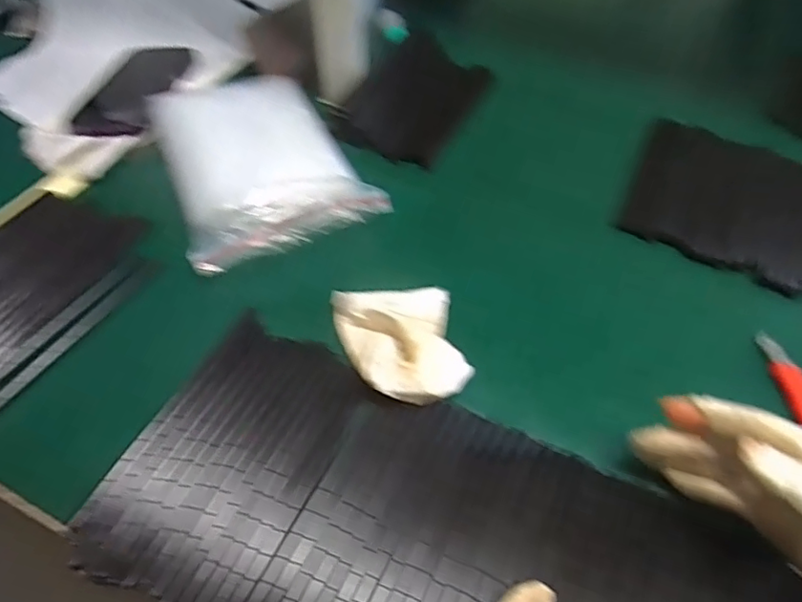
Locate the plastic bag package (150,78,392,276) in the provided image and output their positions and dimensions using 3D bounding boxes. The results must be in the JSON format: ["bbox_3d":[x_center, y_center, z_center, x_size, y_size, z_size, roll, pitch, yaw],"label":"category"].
[{"bbox_3d":[-0.125,-0.123,0.487,0.147,0.046,0.199,-22,54,-18],"label":"plastic bag package"}]

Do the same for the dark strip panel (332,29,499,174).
[{"bbox_3d":[0.023,-0.214,0.578,0.105,0.020,0.205,25,56,6],"label":"dark strip panel"}]

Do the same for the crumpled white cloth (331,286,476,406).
[{"bbox_3d":[0.002,0.024,0.378,0.079,0.029,0.092,-11,51,-10],"label":"crumpled white cloth"}]

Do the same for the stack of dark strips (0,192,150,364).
[{"bbox_3d":[-0.294,-0.016,0.428,0.112,0.010,0.179,19,53,15],"label":"stack of dark strips"}]

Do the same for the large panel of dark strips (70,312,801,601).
[{"bbox_3d":[0.017,0.139,0.306,0.371,0.012,0.178,19,56,14],"label":"large panel of dark strips"}]

